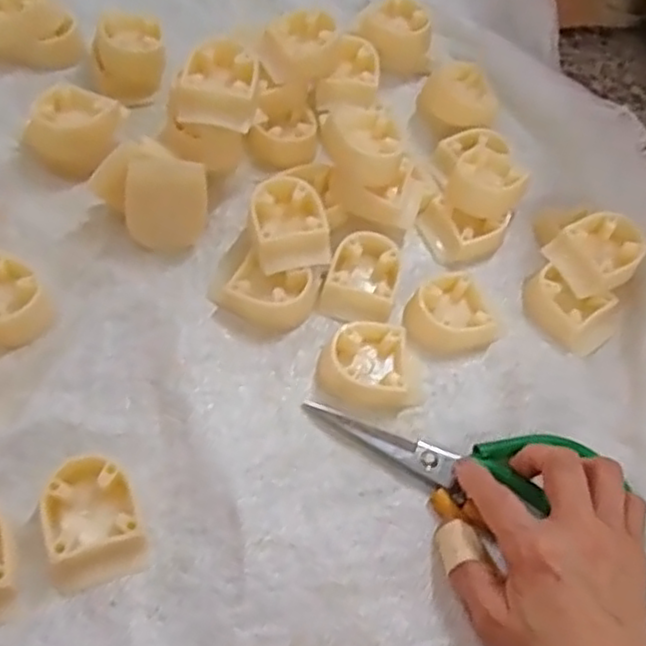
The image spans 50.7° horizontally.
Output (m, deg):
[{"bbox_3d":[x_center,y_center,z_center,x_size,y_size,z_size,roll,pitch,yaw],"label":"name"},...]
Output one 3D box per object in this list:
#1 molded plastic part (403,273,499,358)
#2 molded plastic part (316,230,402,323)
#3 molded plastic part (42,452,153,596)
[{"bbox_3d":[0.081,-0.003,0.434,0.056,0.026,0.049,-29,69,-24],"label":"molded plastic part"},{"bbox_3d":[0.026,-0.030,0.441,0.045,0.024,0.058,17,59,0],"label":"molded plastic part"},{"bbox_3d":[-0.116,0.097,0.340,0.045,0.020,0.057,-16,64,-19],"label":"molded plastic part"}]

